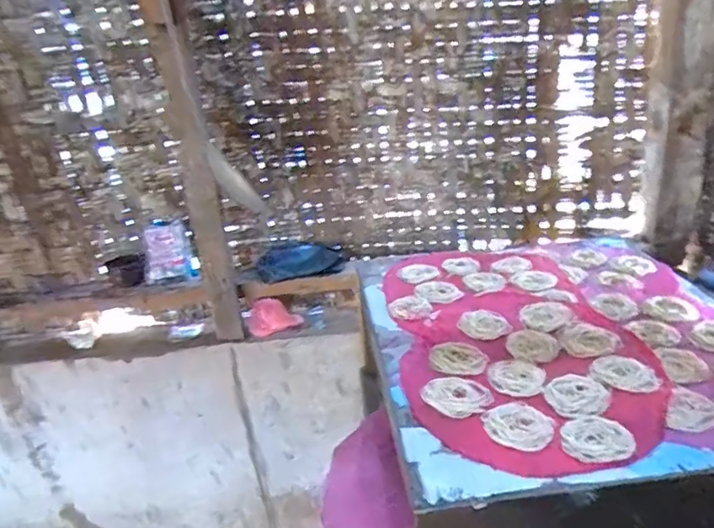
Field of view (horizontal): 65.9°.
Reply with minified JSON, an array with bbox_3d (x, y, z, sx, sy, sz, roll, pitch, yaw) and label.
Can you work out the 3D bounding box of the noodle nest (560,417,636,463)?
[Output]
[{"bbox_3d":[0.255,0.187,0.592,0.072,0.007,0.061,-6,24,-1],"label":"noodle nest"}]

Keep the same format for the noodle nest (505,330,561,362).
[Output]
[{"bbox_3d":[0.243,0.112,0.761,0.069,0.005,0.071,1,24,14],"label":"noodle nest"}]

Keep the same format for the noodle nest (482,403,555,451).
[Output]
[{"bbox_3d":[0.182,0.181,0.616,0.073,0.004,0.070,-4,24,2],"label":"noodle nest"}]

